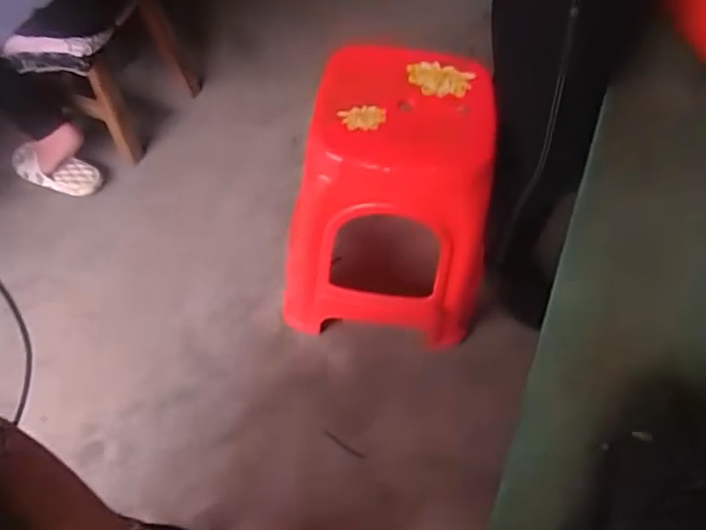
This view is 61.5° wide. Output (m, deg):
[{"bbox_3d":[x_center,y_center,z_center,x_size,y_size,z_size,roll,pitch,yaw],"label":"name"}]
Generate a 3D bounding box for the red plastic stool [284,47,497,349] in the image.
[{"bbox_3d":[0.078,-0.104,1.112,0.362,0.463,0.314,7,56,2],"label":"red plastic stool"}]

